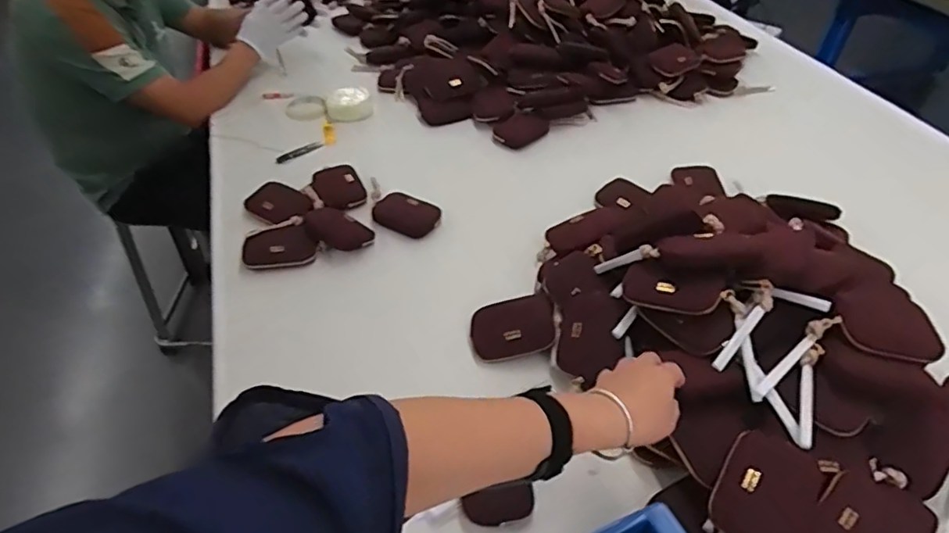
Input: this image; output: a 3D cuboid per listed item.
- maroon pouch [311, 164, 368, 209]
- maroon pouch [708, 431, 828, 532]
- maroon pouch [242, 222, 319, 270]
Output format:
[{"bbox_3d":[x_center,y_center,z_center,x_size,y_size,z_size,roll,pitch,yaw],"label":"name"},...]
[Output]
[{"bbox_3d":[-0.254,-0.149,1.067,0.084,0.027,0.117,-19,47,-19],"label":"maroon pouch"},{"bbox_3d":[0.295,0.228,0.575,0.087,0.033,0.114,30,51,28],"label":"maroon pouch"},{"bbox_3d":[-0.317,-0.030,0.931,0.112,0.028,0.079,-17,46,-17],"label":"maroon pouch"}]

